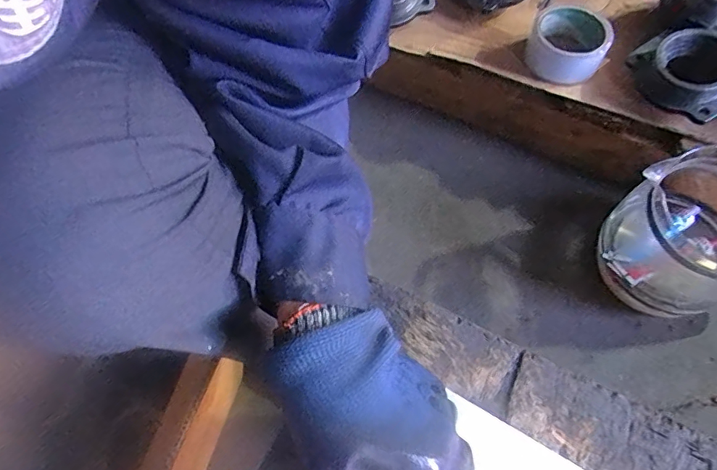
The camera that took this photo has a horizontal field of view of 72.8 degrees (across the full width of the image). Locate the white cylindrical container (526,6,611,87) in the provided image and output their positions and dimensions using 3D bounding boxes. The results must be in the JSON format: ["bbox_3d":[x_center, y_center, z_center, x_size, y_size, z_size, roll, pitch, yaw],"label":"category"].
[{"bbox_3d":[0.266,-0.239,0.620,0.095,0.048,0.098,11,68,8],"label":"white cylindrical container"}]

